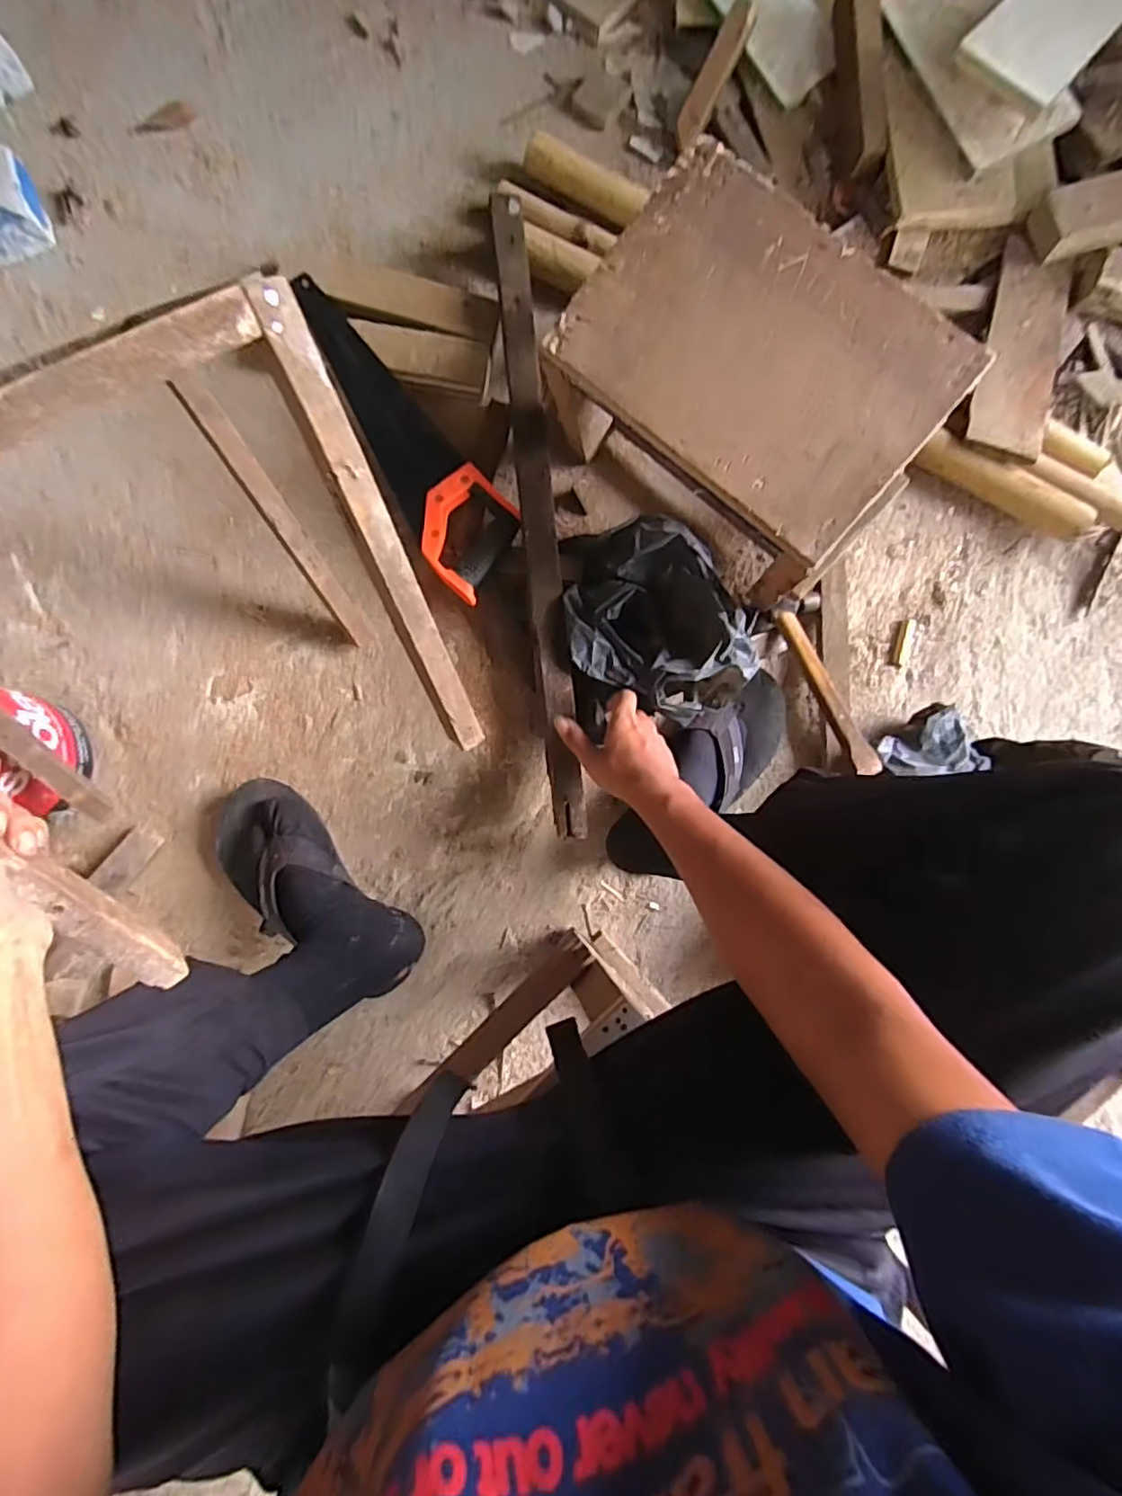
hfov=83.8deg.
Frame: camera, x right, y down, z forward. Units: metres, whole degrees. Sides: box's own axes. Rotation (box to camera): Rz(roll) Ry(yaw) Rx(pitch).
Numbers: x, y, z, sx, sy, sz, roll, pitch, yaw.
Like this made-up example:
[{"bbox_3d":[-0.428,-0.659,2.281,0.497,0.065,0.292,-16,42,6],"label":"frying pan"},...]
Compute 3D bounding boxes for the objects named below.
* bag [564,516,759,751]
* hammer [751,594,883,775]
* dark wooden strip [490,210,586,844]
[{"bbox_3d":[0.118,-0.144,0.695,0.222,0.099,0.229,-9,84,-6],"label":"bag"},{"bbox_3d":[0.304,-0.077,0.725,0.085,0.024,0.240,-11,62,-6],"label":"hammer"},{"bbox_3d":[-0.026,-0.271,0.710,0.037,0.019,0.727,-5,86,-5],"label":"dark wooden strip"}]

